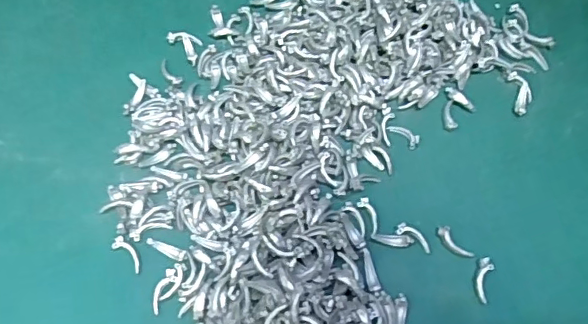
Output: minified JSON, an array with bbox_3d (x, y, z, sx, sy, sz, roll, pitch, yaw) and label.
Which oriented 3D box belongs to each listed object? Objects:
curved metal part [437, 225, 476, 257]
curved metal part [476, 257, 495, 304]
[{"bbox_3d":[0.081,0.041,0.283,0.008,0.004,0.021,-31,71,-15],"label":"curved metal part"},{"bbox_3d":[0.094,0.058,0.276,0.009,0.006,0.022,10,79,2],"label":"curved metal part"}]

